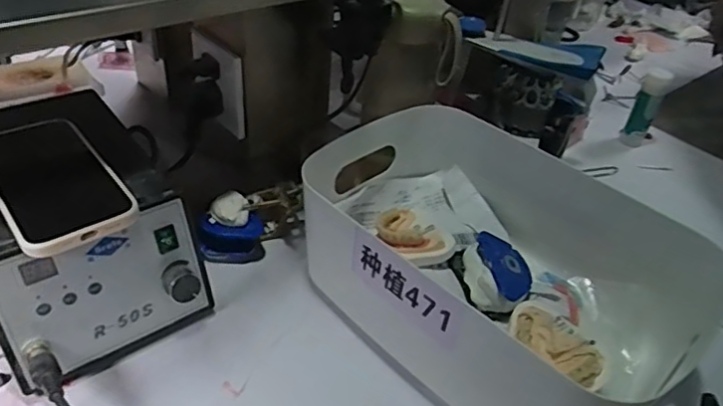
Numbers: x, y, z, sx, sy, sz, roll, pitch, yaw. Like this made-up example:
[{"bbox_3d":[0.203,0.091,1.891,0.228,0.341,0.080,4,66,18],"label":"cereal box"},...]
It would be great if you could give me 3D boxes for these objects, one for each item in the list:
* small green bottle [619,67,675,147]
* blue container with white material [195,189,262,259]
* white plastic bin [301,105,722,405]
[{"bbox_3d":[0.356,-0.120,0.716,0.031,0.102,0.030,25,43,22],"label":"small green bottle"},{"bbox_3d":[-0.120,0.020,0.525,0.055,0.049,0.038,-3,42,-12],"label":"blue container with white material"},{"bbox_3d":[0.116,0.048,0.478,0.224,0.107,0.309,-30,53,-35],"label":"white plastic bin"}]

